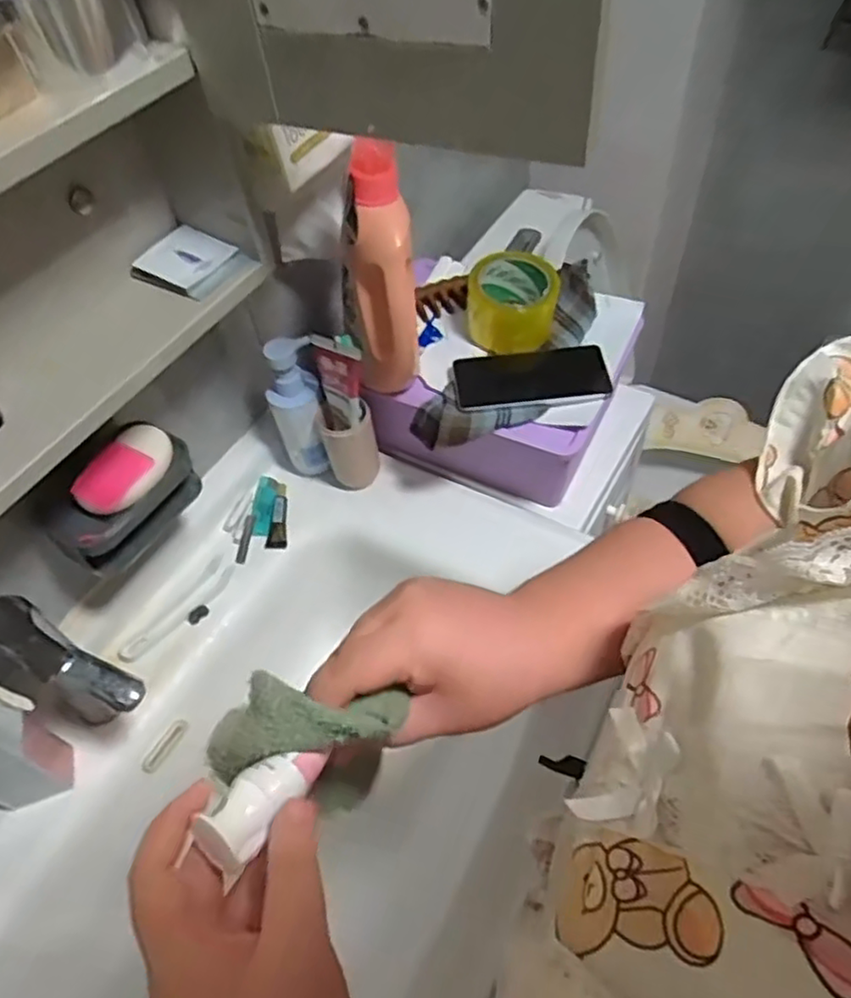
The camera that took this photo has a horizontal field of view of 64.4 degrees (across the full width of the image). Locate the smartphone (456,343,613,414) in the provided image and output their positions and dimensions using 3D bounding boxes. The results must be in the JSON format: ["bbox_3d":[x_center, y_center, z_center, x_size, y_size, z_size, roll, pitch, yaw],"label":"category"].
[{"bbox_3d":[0.114,-0.128,0.721,0.164,0.013,0.083,-6,53,1],"label":"smartphone"}]

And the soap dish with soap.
[{"bbox_3d":[-0.263,0.004,0.608,0.058,0.083,0.132,10,55,13],"label":"soap dish with soap"}]

